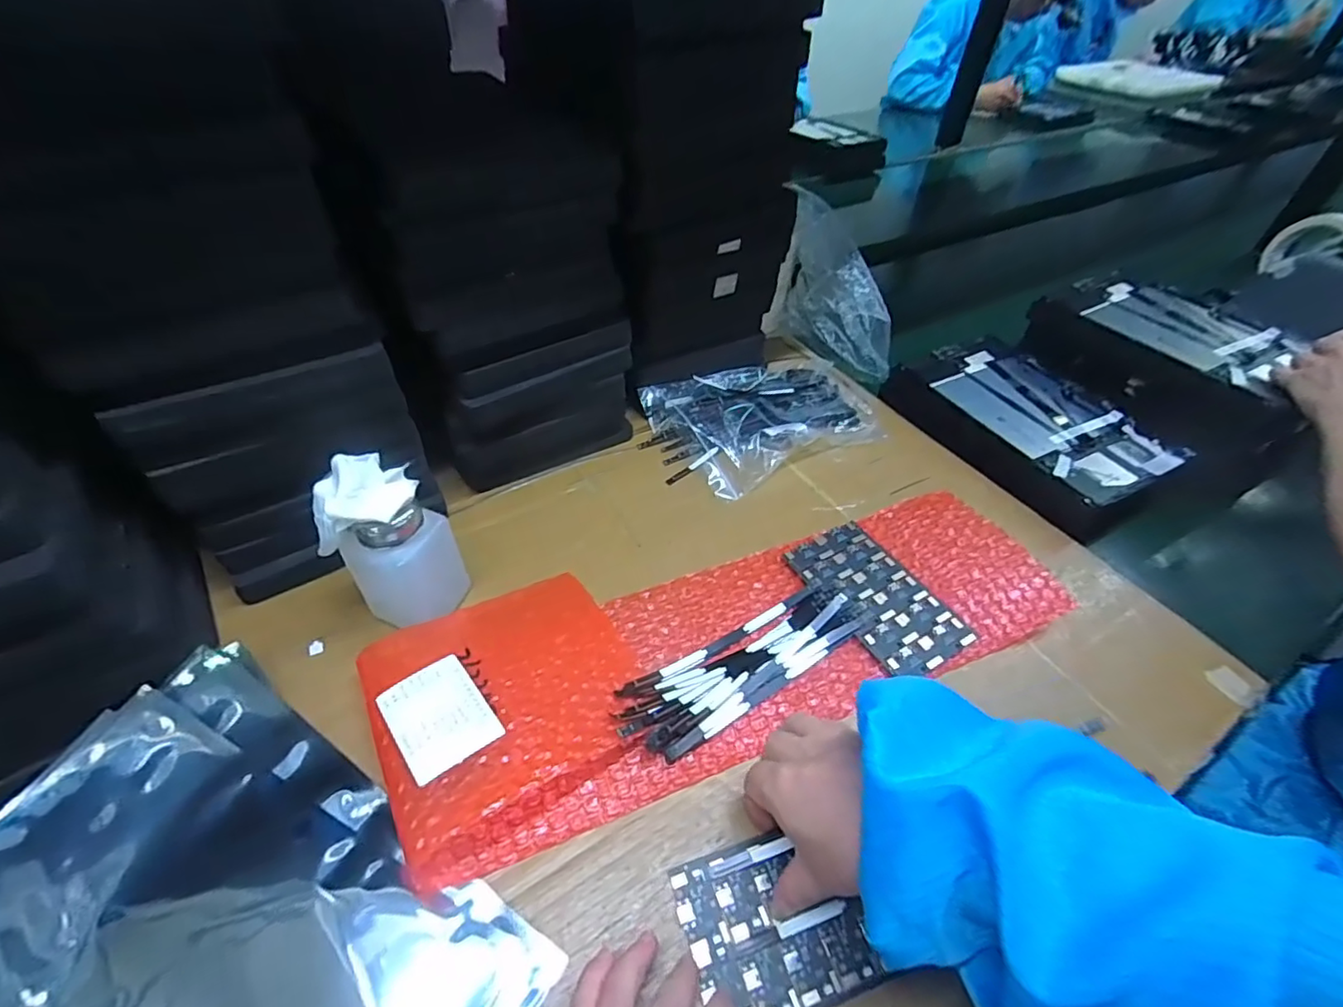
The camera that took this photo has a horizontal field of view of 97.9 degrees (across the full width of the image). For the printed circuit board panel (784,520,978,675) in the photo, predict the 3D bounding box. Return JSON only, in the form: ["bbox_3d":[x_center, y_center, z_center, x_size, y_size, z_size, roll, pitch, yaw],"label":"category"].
[{"bbox_3d":[0.158,0.068,0.450,0.076,0.006,0.133,-23,52,-23],"label":"printed circuit board panel"}]

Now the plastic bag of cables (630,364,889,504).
[{"bbox_3d":[0.099,-0.093,0.588,0.245,0.037,0.138,-21,51,-22],"label":"plastic bag of cables"}]

